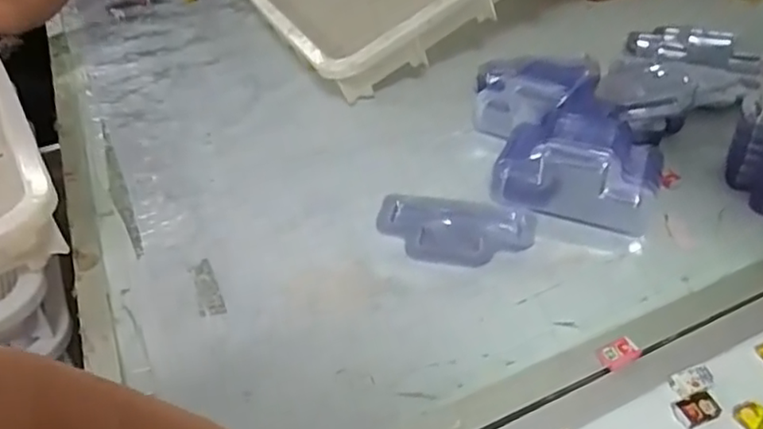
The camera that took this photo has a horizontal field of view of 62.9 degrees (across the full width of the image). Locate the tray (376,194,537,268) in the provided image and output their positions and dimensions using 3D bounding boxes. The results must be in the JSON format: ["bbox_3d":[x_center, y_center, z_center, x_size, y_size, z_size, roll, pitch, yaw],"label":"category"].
[{"bbox_3d":[0.065,0.013,0.560,0.137,0.012,0.083,5,41,12],"label":"tray"}]

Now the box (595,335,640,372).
[{"bbox_3d":[0.169,0.098,0.445,0.030,0.008,0.020,-18,41,-15],"label":"box"}]

